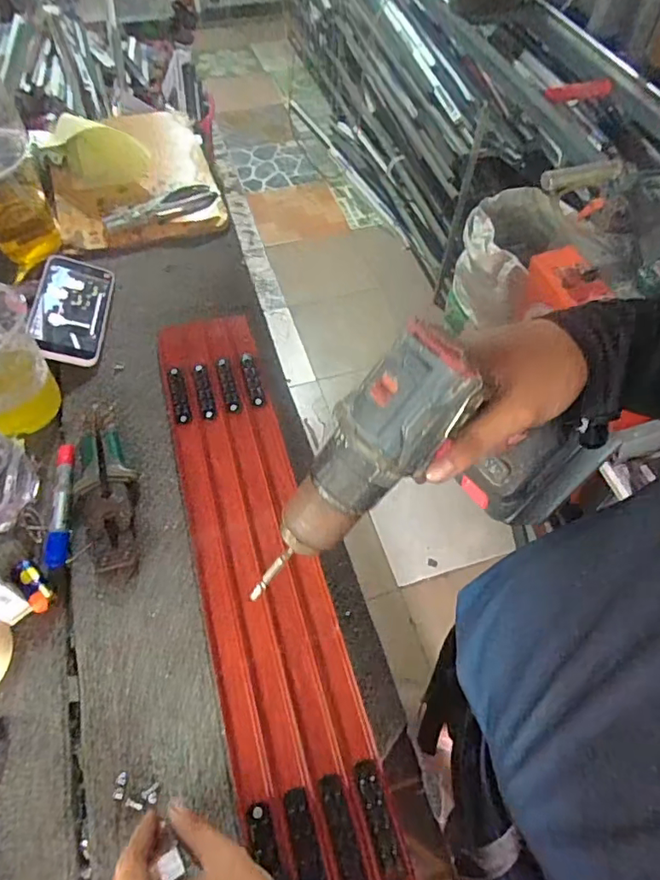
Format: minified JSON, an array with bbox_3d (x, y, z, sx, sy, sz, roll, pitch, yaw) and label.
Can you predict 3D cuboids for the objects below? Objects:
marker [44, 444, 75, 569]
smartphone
[{"bbox_3d":[-0.265,0.062,0.537,0.018,0.019,0.132,-9,57,-5],"label":"marker"},{"bbox_3d":[-0.318,-0.164,0.668,0.081,0.007,0.165,13,55,-26],"label":"smartphone"}]

